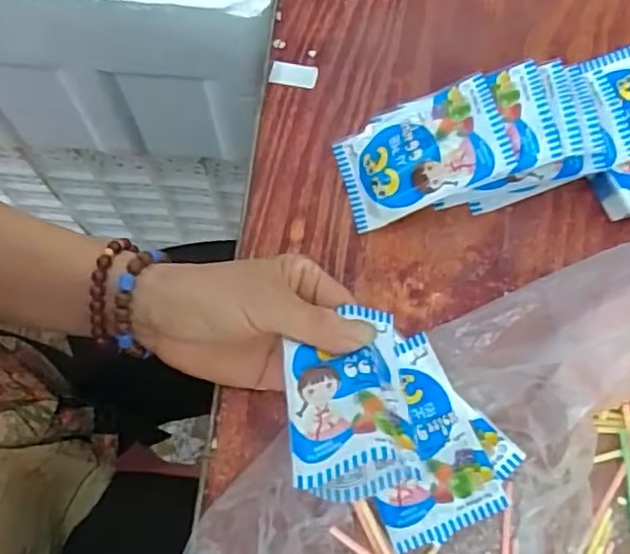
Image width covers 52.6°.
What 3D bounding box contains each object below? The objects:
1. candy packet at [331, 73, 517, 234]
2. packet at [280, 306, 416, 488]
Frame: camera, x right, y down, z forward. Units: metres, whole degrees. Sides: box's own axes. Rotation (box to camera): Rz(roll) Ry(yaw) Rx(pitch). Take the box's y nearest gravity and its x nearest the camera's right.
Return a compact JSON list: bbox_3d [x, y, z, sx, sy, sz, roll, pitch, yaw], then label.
[{"bbox_3d":[0.065,-0.075,0.401,0.101,0.007,0.064,-21,74,22],"label":"candy packet"},{"bbox_3d":[0.013,0.055,0.301,0.052,0.025,0.098,-20,37,14],"label":"packet"}]

